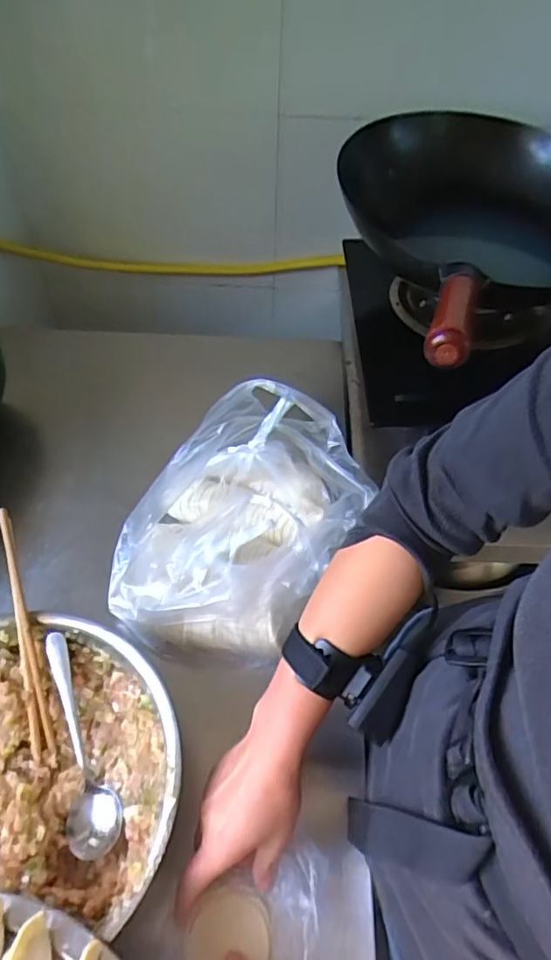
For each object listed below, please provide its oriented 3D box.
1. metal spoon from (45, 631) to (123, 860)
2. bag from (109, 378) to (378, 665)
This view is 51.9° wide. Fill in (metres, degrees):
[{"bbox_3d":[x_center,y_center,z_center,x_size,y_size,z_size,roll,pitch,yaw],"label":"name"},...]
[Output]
[{"bbox_3d":[-0.165,0.210,0.455,0.040,0.043,0.163,-21,56,-17],"label":"metal spoon"},{"bbox_3d":[-0.036,0.046,0.560,0.181,0.154,0.250,31,58,19],"label":"bag"}]

